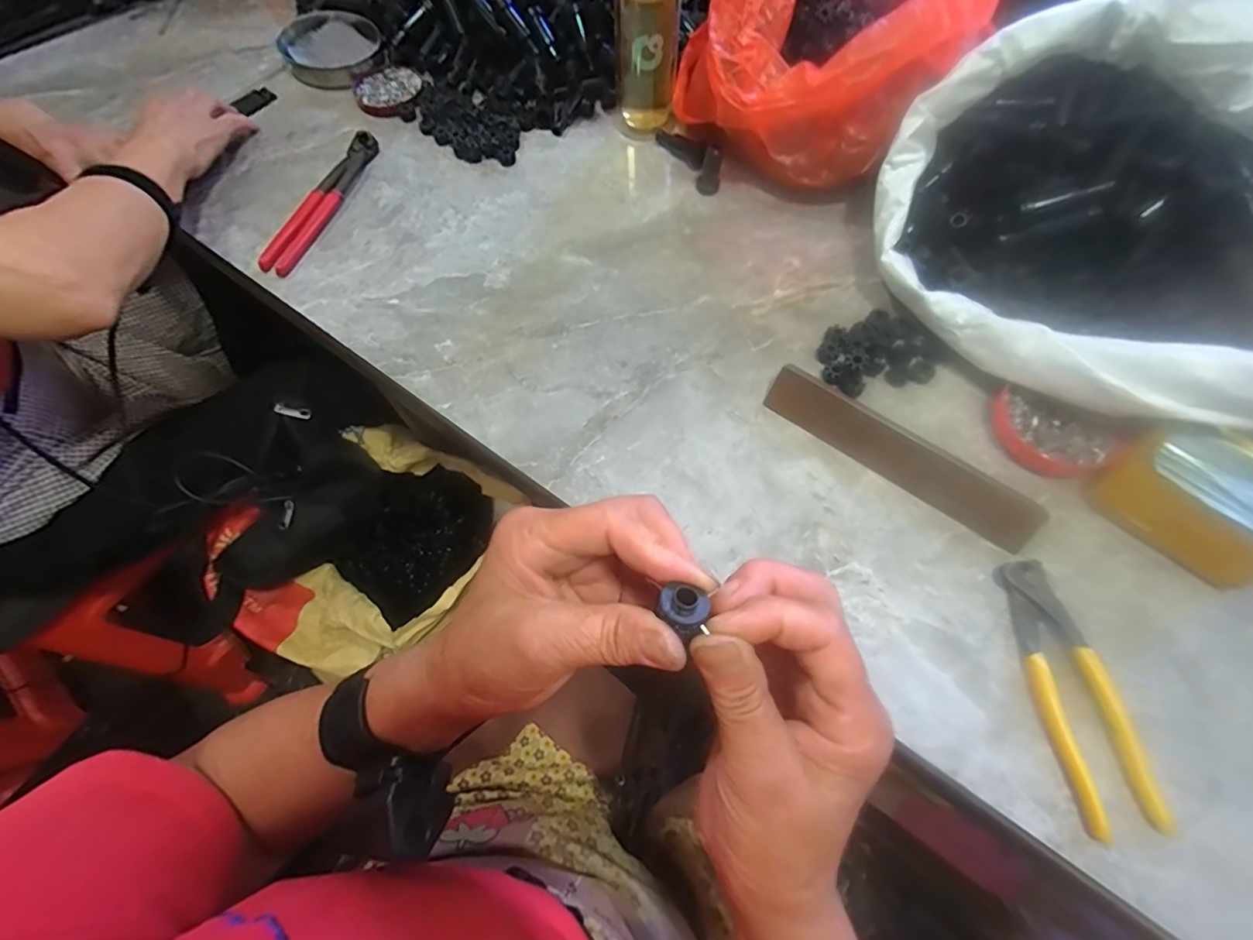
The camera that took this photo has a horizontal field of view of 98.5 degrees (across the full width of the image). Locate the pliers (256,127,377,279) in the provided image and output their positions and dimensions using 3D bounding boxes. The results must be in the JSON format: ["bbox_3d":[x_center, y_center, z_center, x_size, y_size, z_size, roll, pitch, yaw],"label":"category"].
[{"bbox_3d":[-0.320,-0.283,0.567,0.034,0.018,0.195,15,66,8],"label":"pliers"}]

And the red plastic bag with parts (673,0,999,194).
[{"bbox_3d":[0.187,-0.428,0.547,0.260,0.159,0.272,5,65,4],"label":"red plastic bag with parts"}]

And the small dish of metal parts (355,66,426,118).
[{"bbox_3d":[-0.280,-0.451,0.643,0.080,0.009,0.077,-1,65,1],"label":"small dish of metal parts"}]

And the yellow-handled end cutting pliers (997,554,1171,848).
[{"bbox_3d":[0.294,0.142,0.356,0.049,0.014,0.166,-7,65,-2],"label":"yellow-handled end cutting pliers"}]

